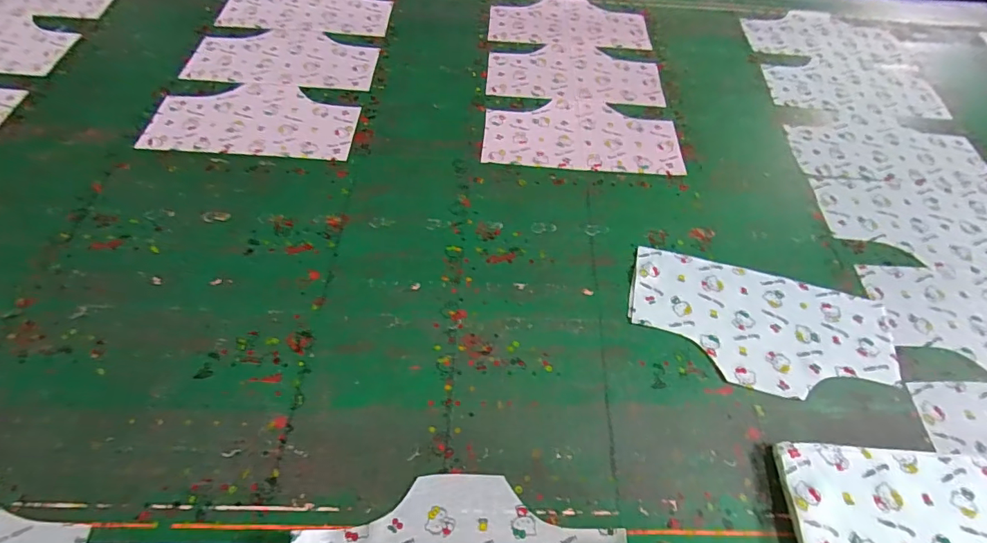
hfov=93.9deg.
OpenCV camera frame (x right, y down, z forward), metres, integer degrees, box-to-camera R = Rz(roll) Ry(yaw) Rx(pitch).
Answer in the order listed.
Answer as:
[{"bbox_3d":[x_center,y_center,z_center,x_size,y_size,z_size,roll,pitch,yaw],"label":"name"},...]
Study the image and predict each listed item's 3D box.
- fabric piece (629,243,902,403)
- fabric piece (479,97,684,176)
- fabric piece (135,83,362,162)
[{"bbox_3d":[0.338,0.069,0.582,0.322,0.005,0.167,14,55,5],"label":"fabric piece"},{"bbox_3d":[0.145,-0.225,0.758,0.314,0.007,0.162,4,55,-2],"label":"fabric piece"},{"bbox_3d":[-0.380,-0.247,0.743,0.313,0.010,0.163,4,55,-2],"label":"fabric piece"}]

